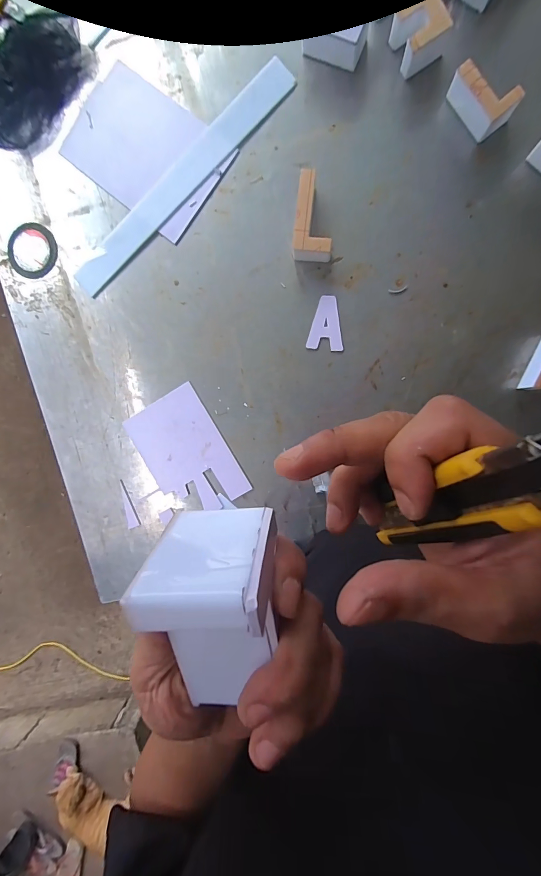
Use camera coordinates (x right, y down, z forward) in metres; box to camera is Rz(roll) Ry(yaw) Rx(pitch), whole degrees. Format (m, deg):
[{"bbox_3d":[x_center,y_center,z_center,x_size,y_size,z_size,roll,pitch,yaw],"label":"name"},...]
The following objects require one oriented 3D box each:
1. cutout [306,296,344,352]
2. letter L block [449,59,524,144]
[{"bbox_3d":[0.090,-0.180,0.553,0.054,0.004,0.082,8,95,6],"label":"cutout"},{"bbox_3d":[0.290,-0.465,0.483,0.051,0.052,0.087,-38,89,8],"label":"letter L block"}]

